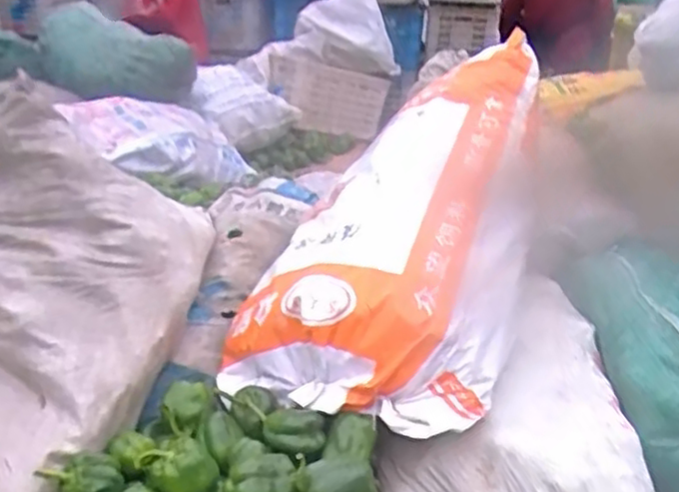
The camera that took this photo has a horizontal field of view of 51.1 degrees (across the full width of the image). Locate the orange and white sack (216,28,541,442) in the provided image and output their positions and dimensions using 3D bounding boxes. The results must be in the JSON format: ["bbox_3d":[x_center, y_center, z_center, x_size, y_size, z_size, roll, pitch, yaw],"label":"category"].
[{"bbox_3d":[0.159,-0.095,1.296,0.426,0.174,0.903,13,50,22],"label":"orange and white sack"}]

